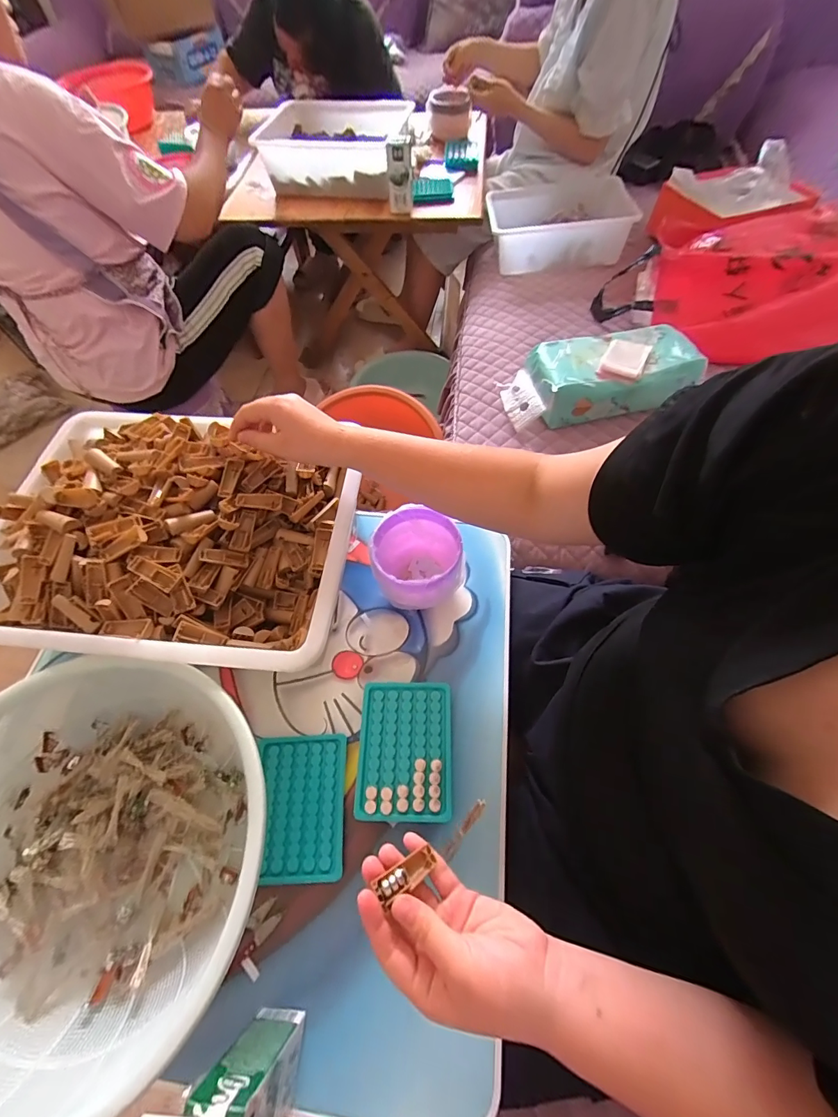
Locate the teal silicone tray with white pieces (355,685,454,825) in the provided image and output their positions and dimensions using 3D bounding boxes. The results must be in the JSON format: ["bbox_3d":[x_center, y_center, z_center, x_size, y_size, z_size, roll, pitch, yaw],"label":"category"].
[{"bbox_3d":[-0.015,0.195,0.435,0.095,0.007,0.130,1,58,2],"label":"teal silicone tray with white pieces"}]

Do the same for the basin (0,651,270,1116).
[{"bbox_3d":[-0.285,0.258,0.373,0.290,0.120,0.310,-1,61,2],"label":"basin"}]

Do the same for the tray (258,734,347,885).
[{"bbox_3d":[-0.123,0.253,0.433,0.089,0.010,0.129,-5,60,0],"label":"tray"}]

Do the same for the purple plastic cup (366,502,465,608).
[{"bbox_3d":[0.000,0.005,0.530,0.106,0.087,0.109,-1,61,2],"label":"purple plastic cup"}]

